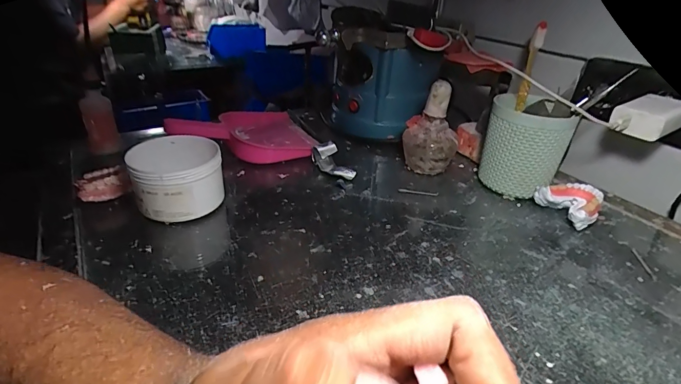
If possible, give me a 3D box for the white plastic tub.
[{"bbox_3d":[-0.180,-0.020,0.418,0.087,0.070,0.107,-12,34,-23],"label":"white plastic tub"}]

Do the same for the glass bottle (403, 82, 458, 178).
[{"bbox_3d":[0.122,-0.083,0.503,0.058,0.120,0.048,-8,33,-18],"label":"glass bottle"}]

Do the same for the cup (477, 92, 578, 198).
[{"bbox_3d":[0.226,-0.053,0.474,0.090,0.110,0.077,15,33,19],"label":"cup"}]

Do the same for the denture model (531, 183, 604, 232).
[{"bbox_3d":[0.268,0.013,0.441,0.049,0.036,0.061,-13,35,-25],"label":"denture model"}]

